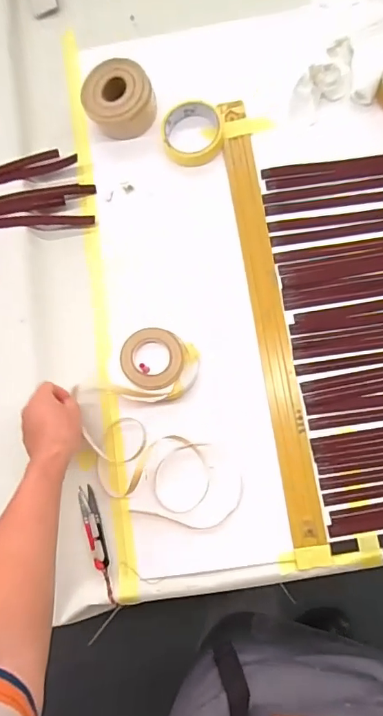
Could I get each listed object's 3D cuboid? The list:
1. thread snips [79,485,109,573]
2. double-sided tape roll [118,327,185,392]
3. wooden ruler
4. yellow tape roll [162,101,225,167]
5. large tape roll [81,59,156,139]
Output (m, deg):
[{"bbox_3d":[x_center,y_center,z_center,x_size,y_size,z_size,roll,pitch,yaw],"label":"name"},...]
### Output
[{"bbox_3d":[-0.130,0.224,0.621,0.022,0.010,0.107,-16,80,2],"label":"thread snips"},{"bbox_3d":[-0.050,0.001,0.613,0.084,0.008,0.079,-1,81,5],"label":"double-sided tape roll"},{"bbox_3d":[0.107,-0.071,0.644,0.041,0.007,0.622,-9,80,1],"label":"wooden ruler"},{"bbox_3d":[0.003,-0.330,0.690,0.087,0.028,0.093,-1,81,5],"label":"yellow tape roll"},{"bbox_3d":[-0.105,-0.383,0.697,0.098,0.055,0.096,-1,81,5],"label":"large tape roll"}]

